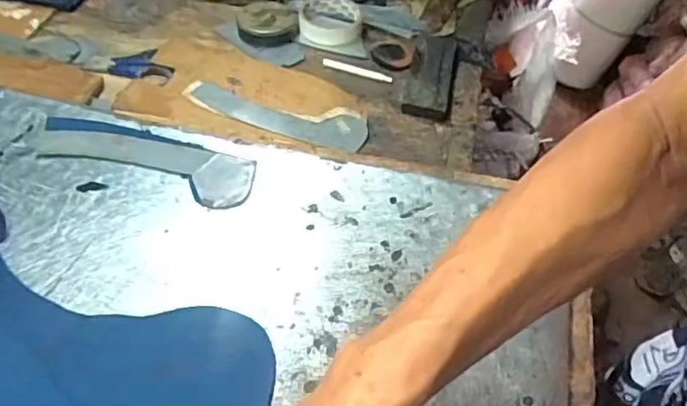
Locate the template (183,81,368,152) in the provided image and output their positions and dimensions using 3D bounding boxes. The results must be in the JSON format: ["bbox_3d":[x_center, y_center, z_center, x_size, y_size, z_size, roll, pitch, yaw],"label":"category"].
[{"bbox_3d":[-0.080,-0.092,0.656,0.208,0.011,0.079,12,44,5],"label":"template"}]

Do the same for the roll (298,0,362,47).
[{"bbox_3d":[-0.018,-0.235,0.786,0.083,0.032,0.087,2,48,-2],"label":"roll"}]

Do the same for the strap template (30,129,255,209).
[{"bbox_3d":[-0.200,-0.045,0.588,0.228,0.009,0.060,15,51,11],"label":"strap template"}]

